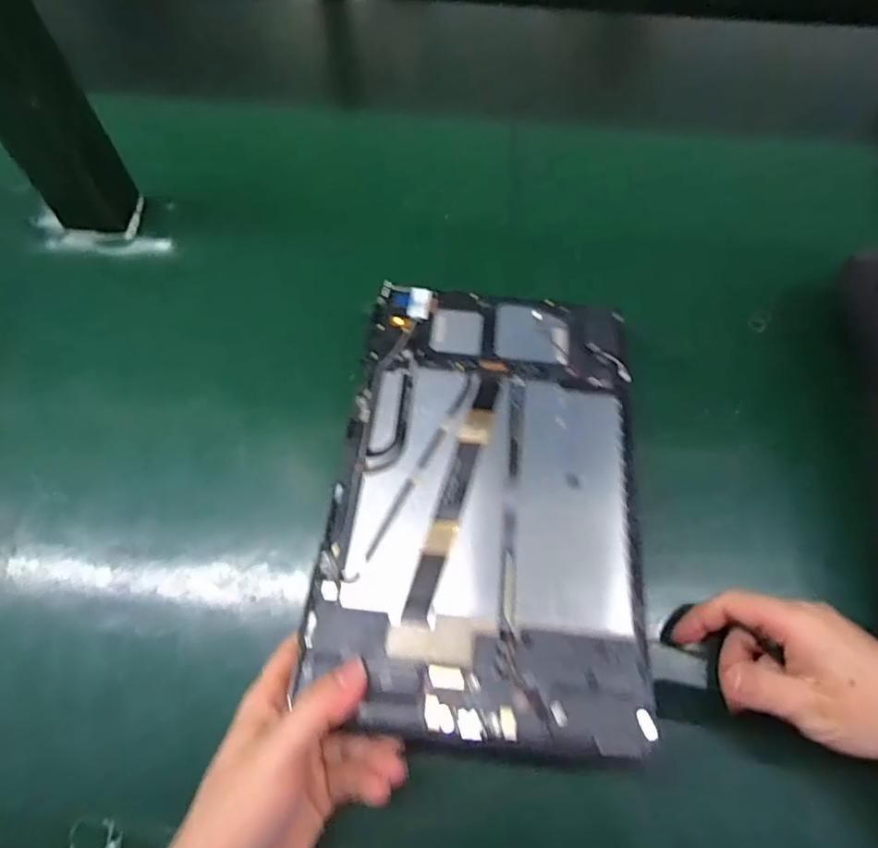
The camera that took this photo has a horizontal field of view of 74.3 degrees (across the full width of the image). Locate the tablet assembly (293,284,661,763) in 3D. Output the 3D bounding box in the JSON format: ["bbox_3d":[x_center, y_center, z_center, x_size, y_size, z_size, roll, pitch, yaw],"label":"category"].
[{"bbox_3d":[0.025,0.026,0.296,0.148,0.004,0.239,6,59,2],"label":"tablet assembly"}]

